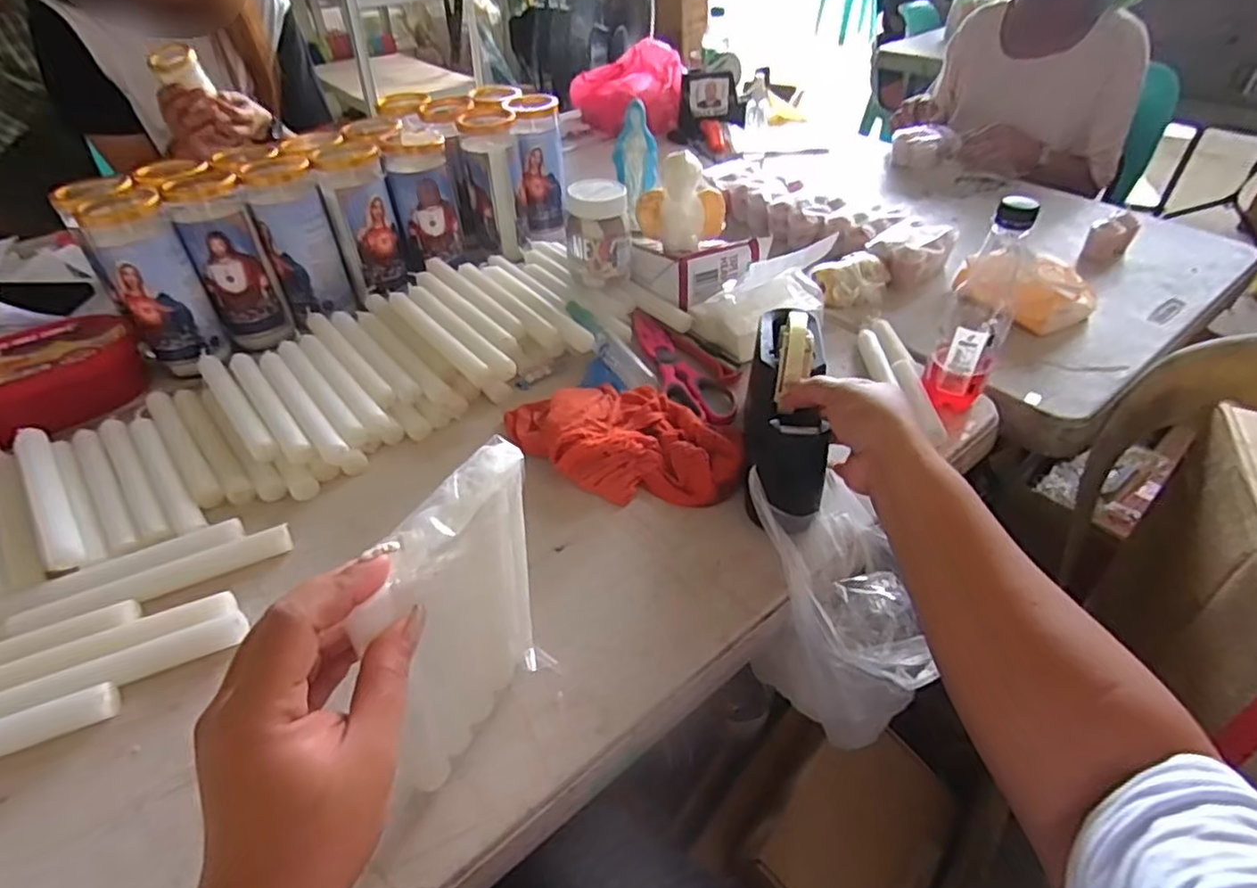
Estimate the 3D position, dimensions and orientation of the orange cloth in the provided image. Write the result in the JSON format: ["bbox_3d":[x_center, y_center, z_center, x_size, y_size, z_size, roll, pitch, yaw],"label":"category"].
[{"bbox_3d":[-0.006,-0.005,0.594,0.214,0.042,0.128,33,52,32],"label":"orange cloth"}]

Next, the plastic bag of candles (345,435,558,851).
[{"bbox_3d":[-0.090,0.107,0.365,0.028,0.213,0.122,25,40,19],"label":"plastic bag of candles"}]

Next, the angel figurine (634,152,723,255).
[{"bbox_3d":[0.060,-0.274,0.756,0.103,0.089,0.065,2,42,5],"label":"angel figurine"}]

